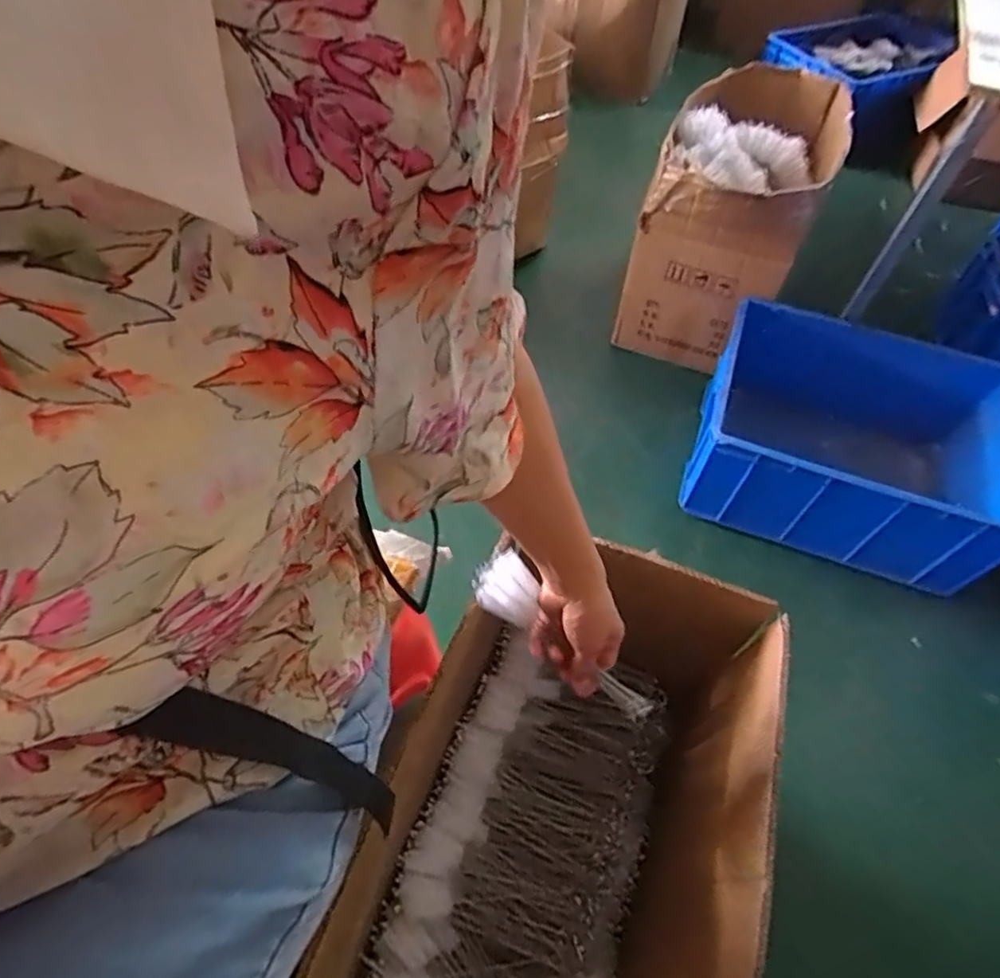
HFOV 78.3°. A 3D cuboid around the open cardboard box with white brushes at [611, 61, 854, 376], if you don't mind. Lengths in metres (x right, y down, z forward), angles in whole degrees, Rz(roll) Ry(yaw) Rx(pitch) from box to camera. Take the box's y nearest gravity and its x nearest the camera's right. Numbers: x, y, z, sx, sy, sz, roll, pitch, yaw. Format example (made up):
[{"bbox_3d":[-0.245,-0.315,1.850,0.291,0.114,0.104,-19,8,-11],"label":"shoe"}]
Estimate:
[{"bbox_3d":[0.518,-0.599,1.405,0.320,0.449,0.525,23,56,13],"label":"open cardboard box with white brushes"}]

